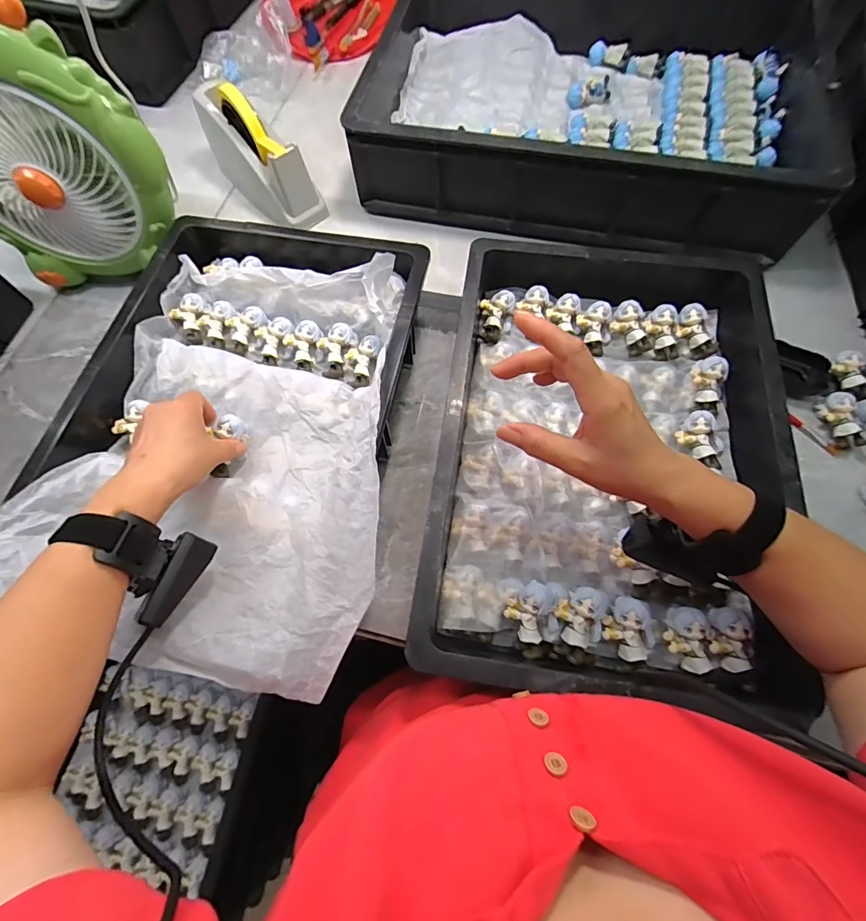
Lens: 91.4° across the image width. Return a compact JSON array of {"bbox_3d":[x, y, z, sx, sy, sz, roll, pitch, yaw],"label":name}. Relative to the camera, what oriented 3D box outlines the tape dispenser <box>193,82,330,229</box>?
[{"bbox_3d":[-0.254,-0.433,0.601,0.207,0.117,0.061,40,75,16],"label":"tape dispenser"}]

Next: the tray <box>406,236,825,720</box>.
[{"bbox_3d":[0.158,-0.025,0.421,0.306,0.090,0.459,8,69,5],"label":"tray"}]

